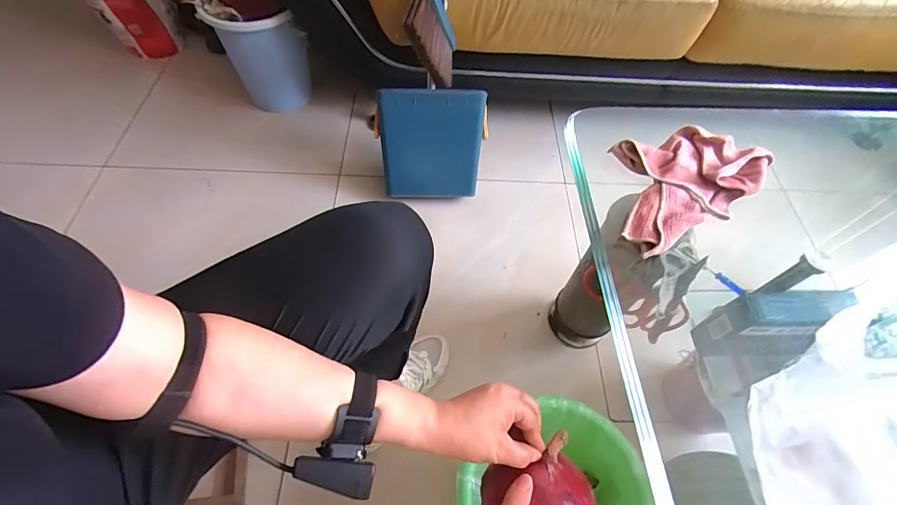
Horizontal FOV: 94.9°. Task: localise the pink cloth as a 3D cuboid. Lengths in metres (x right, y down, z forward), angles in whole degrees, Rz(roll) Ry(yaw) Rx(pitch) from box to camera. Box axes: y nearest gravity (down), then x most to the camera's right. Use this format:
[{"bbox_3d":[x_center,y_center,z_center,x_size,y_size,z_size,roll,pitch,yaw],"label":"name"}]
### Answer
[{"bbox_3d":[0.269,-0.091,0.485,0.206,0.027,0.135,-24,63,-17],"label":"pink cloth"}]

